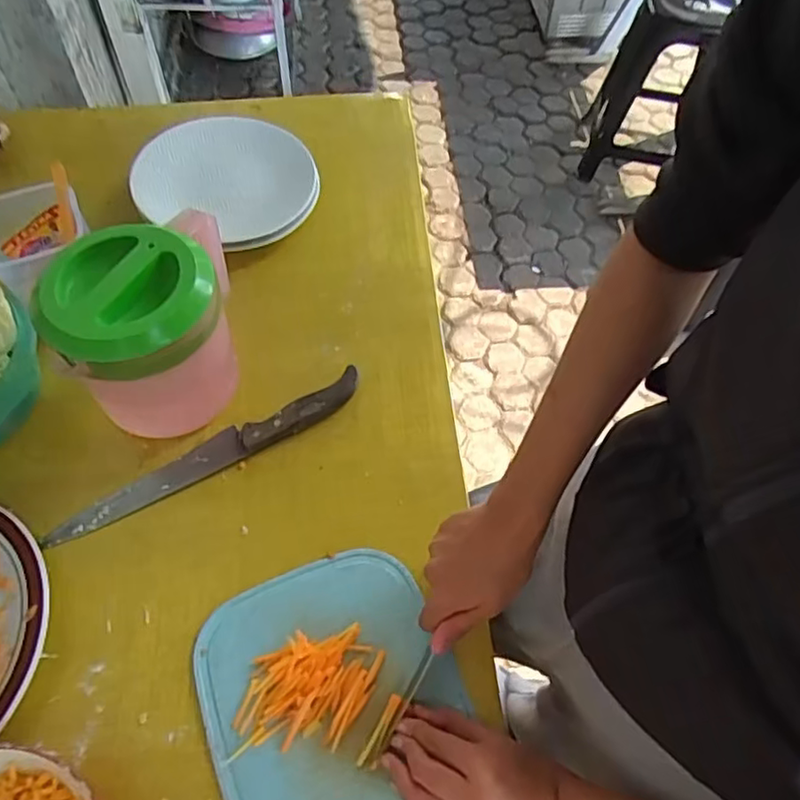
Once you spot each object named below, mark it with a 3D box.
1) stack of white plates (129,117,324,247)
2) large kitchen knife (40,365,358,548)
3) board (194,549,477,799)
[{"bbox_3d":[-0.198,-0.264,0.760,0.210,0.026,0.183,26,60,13],"label":"stack of white plates"},{"bbox_3d":[-0.170,0.047,0.580,0.298,0.018,0.036,-25,62,-17],"label":"large kitchen knife"},{"bbox_3d":[-0.040,0.239,0.466,0.179,0.016,0.245,-22,61,-16],"label":"board"}]

